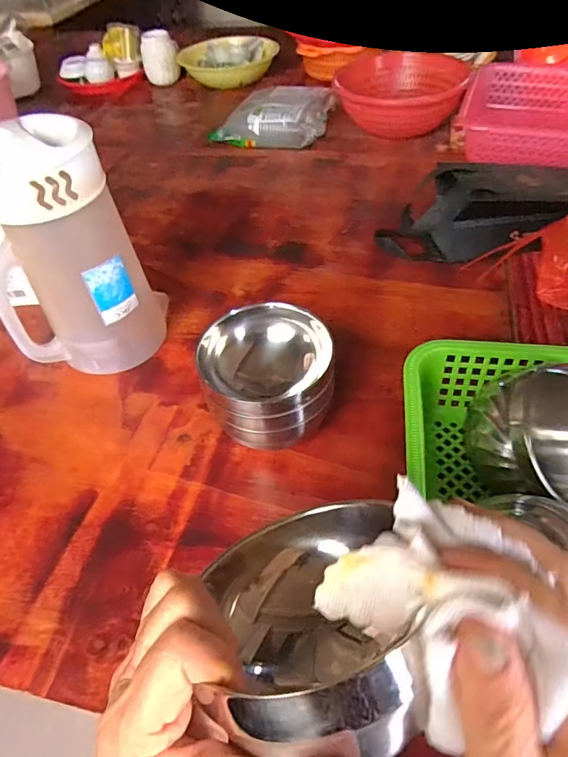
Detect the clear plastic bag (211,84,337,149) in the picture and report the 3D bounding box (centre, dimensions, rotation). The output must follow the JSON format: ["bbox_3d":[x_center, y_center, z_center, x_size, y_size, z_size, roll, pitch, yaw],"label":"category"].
[{"bbox_3d":[-0.018,-0.546,1.003,0.233,0.064,0.180,12,50,16],"label":"clear plastic bag"}]

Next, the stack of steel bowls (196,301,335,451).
[{"bbox_3d":[-0.016,0.004,0.474,0.111,0.116,0.096,-24,50,-15],"label":"stack of steel bowls"}]

